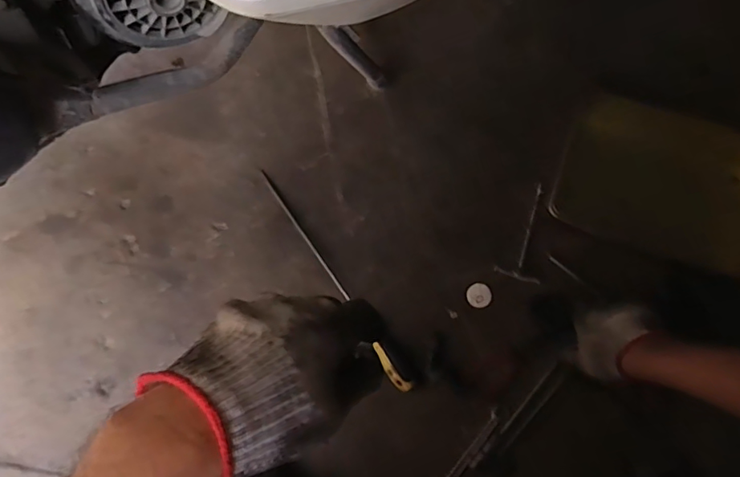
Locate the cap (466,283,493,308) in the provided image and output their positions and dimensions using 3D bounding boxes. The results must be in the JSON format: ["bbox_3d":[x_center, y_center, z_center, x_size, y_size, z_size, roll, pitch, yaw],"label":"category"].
[{"bbox_3d":[0.161,0.084,0.728,0.036,0.004,0.034,0,76,2],"label":"cap"}]

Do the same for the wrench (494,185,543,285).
[{"bbox_3d":[0.241,-0.014,0.743,0.063,0.006,0.157,19,77,6],"label":"wrench"}]

